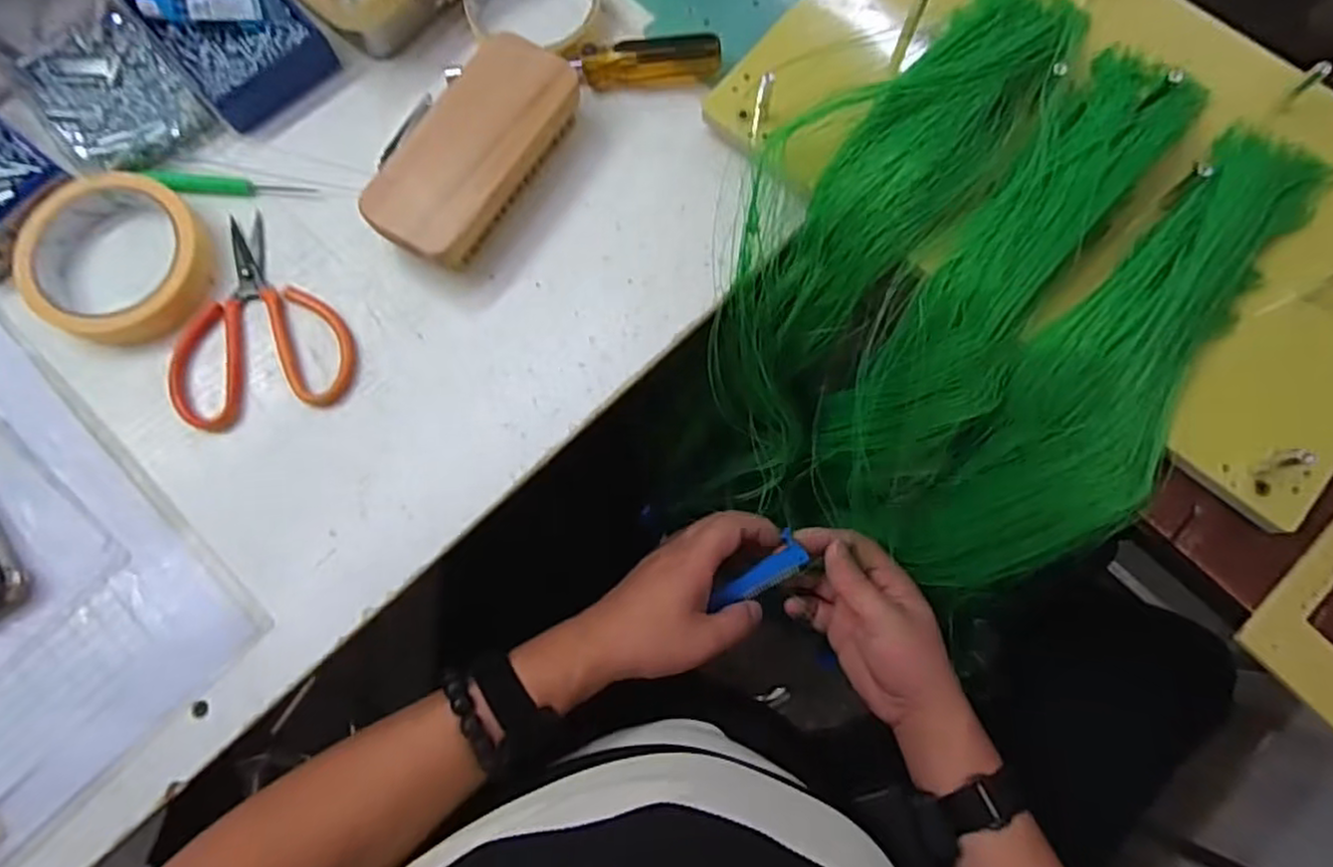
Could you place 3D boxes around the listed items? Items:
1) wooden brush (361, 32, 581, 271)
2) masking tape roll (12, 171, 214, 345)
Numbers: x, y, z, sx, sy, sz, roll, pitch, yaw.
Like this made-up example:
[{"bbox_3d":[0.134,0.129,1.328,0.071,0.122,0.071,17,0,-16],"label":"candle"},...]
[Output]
[{"bbox_3d":[-0.110,-0.160,0.393,0.069,0.034,0.140,31,79,6],"label":"wooden brush"},{"bbox_3d":[-0.311,-0.101,0.390,0.110,0.018,0.093,34,80,6],"label":"masking tape roll"}]

